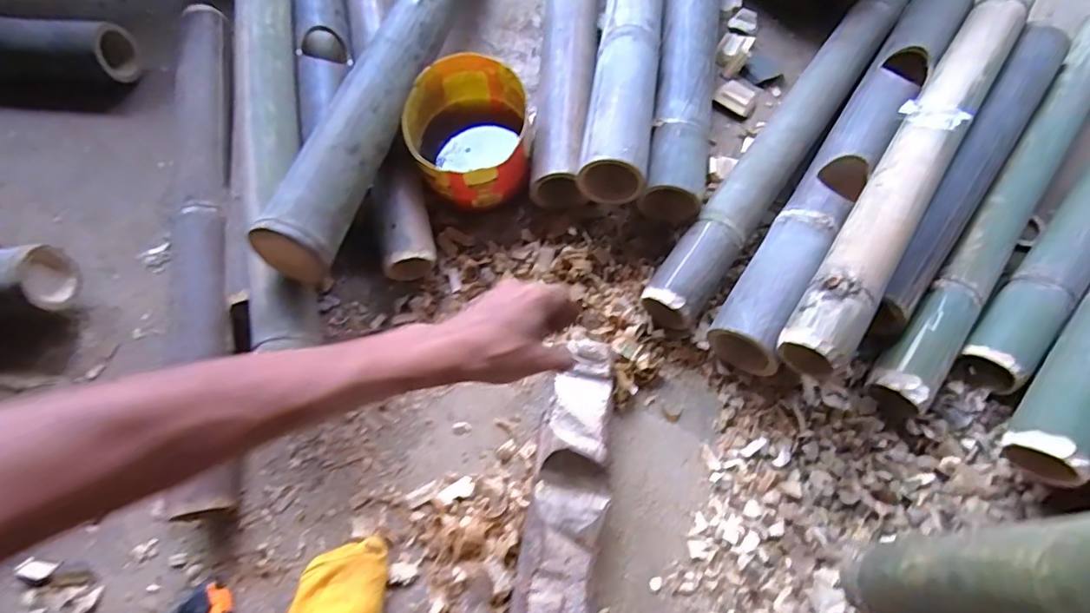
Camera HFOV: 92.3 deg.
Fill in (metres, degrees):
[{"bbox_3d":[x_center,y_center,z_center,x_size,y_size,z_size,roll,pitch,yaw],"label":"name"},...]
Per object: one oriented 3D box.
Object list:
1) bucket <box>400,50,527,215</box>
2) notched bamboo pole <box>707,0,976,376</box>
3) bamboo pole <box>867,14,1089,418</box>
[{"bbox_3d":[-0.088,-0.199,0.628,0.135,0.109,0.156,-7,68,-1],"label":"bucket"},{"bbox_3d":[0.353,-0.175,0.614,0.072,0.082,0.585,32,72,13],"label":"notched bamboo pole"},{"bbox_3d":[0.532,-0.138,0.587,0.059,0.046,0.624,36,73,14],"label":"bamboo pole"}]

